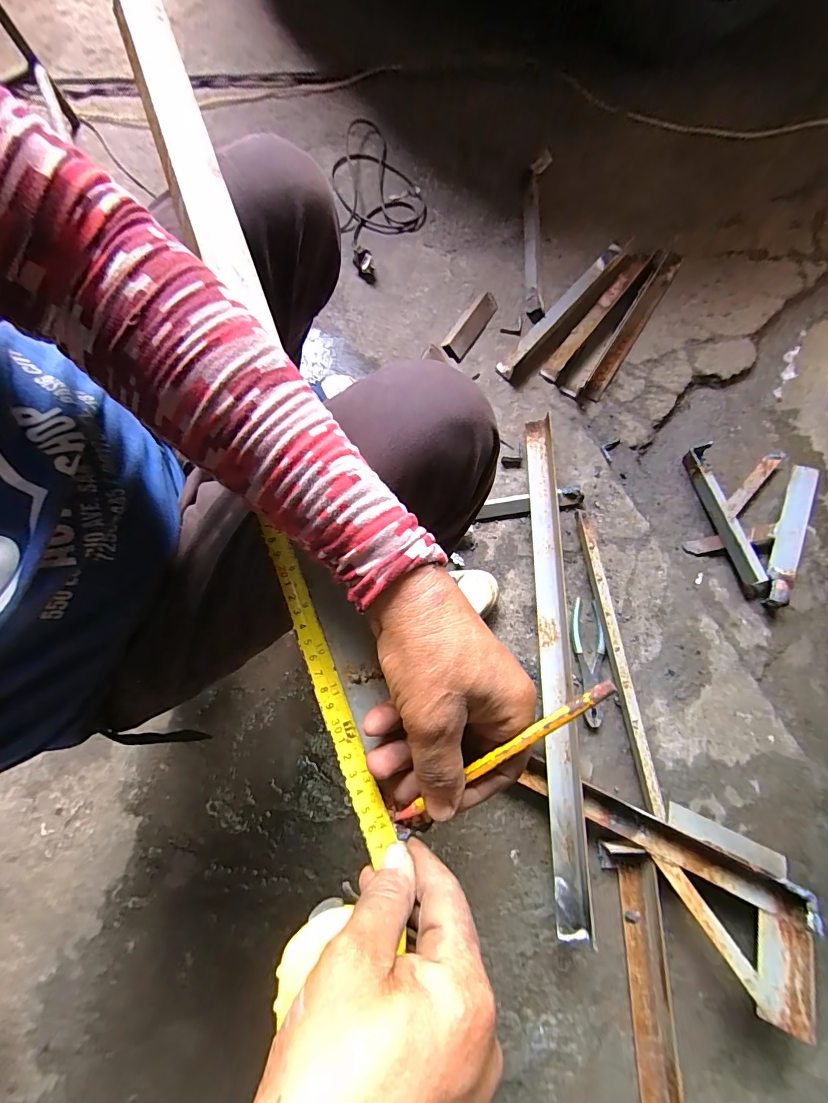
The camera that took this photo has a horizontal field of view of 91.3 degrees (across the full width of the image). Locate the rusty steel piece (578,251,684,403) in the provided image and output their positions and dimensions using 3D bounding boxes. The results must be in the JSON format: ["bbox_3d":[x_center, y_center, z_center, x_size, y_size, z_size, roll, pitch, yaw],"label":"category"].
[{"bbox_3d":[0.430,-0.444,0.788,0.040,0.023,0.357,32,81,8],"label":"rusty steel piece"}]

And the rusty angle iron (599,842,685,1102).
[{"bbox_3d":[0.321,0.676,0.555,0.075,0.032,0.483,-2,78,1],"label":"rusty angle iron"}]

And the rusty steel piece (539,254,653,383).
[{"bbox_3d":[0.355,-0.460,0.790,0.034,0.029,0.314,38,82,8],"label":"rusty steel piece"}]

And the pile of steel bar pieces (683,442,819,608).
[{"bbox_3d":[0.568,-0.066,0.709,0.211,0.042,0.267,21,80,6],"label":"pile of steel bar pieces"}]

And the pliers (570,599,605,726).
[{"bbox_3d":[0.288,0.179,0.665,0.052,0.016,0.198,3,79,2],"label":"pliers"}]

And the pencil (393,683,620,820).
[{"bbox_3d":[0.043,0.108,0.212,0.141,0.004,0.008,-40,79,15],"label":"pencil"}]

